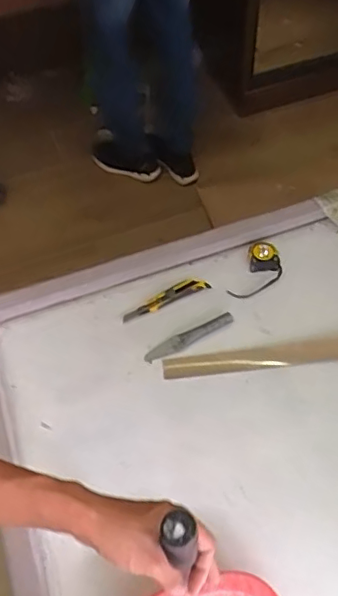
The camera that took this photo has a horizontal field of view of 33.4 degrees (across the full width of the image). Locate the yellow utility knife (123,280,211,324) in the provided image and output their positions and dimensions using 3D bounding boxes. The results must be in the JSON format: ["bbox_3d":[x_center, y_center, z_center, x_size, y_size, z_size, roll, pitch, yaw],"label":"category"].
[{"bbox_3d":[-0.007,0.003,1.238,0.201,0.016,0.038,-24,58,-13],"label":"yellow utility knife"}]

